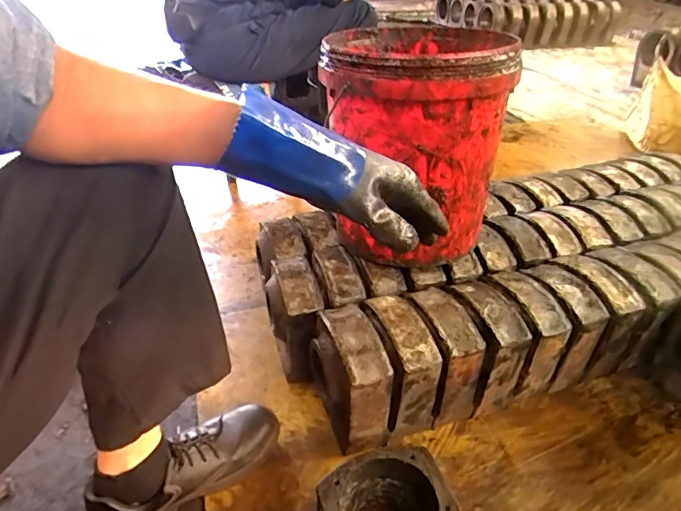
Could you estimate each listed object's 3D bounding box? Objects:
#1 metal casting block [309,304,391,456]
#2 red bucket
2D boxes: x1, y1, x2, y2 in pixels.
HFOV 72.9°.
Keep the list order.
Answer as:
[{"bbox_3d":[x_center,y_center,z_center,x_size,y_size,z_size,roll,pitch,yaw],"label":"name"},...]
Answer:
[{"bbox_3d":[0.009,0.185,0.708,0.080,0.176,0.156,-13,35,-18],"label":"metal casting block"},{"bbox_3d":[0.112,-0.194,0.810,0.264,0.339,0.311,-2,33,-2],"label":"red bucket"}]

